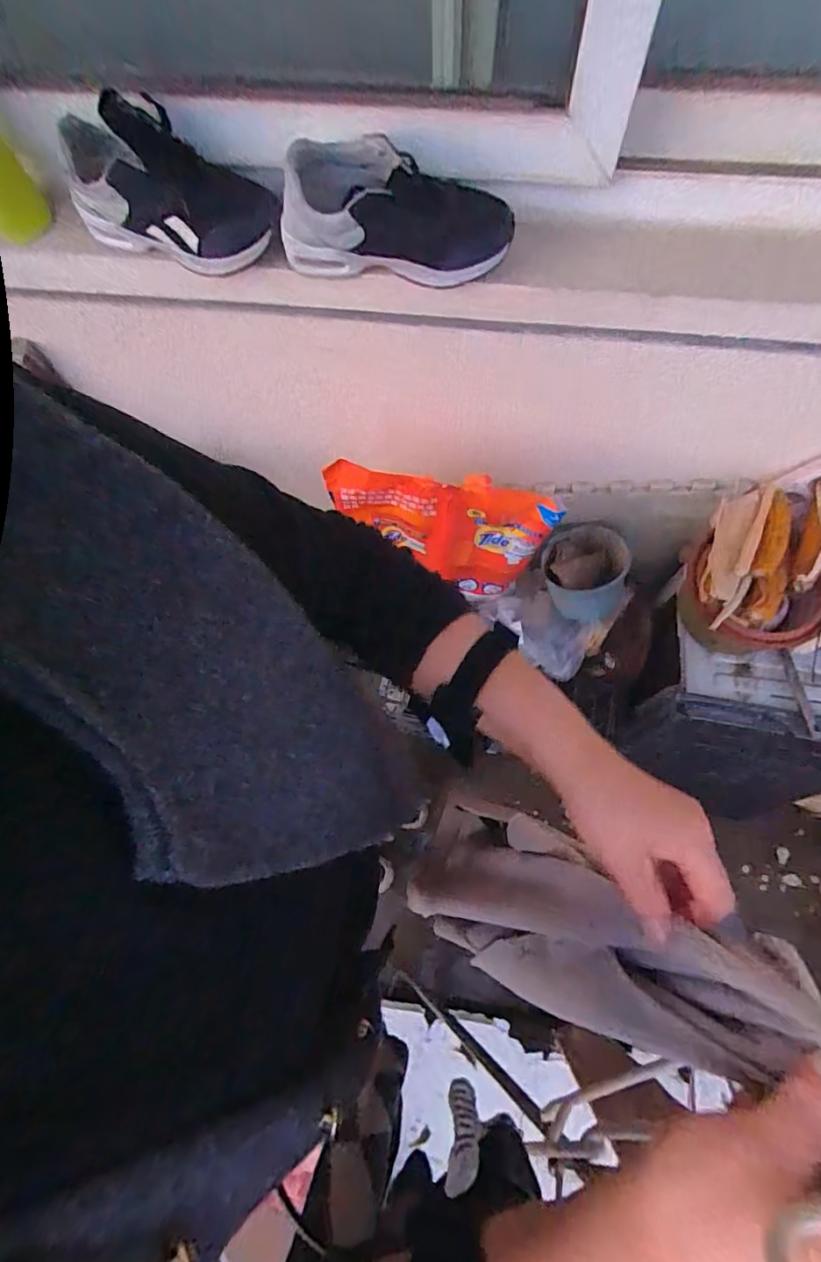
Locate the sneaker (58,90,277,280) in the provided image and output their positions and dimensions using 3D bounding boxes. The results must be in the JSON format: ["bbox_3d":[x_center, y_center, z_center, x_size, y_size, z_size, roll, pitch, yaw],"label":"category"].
[{"bbox_3d":[-0.267,-0.484,0.565,0.242,0.118,0.095,19,72,9],"label":"sneaker"}]

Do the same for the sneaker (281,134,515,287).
[{"bbox_3d":[-0.017,-0.434,0.544,0.236,0.098,0.089,3,71,4],"label":"sneaker"}]

